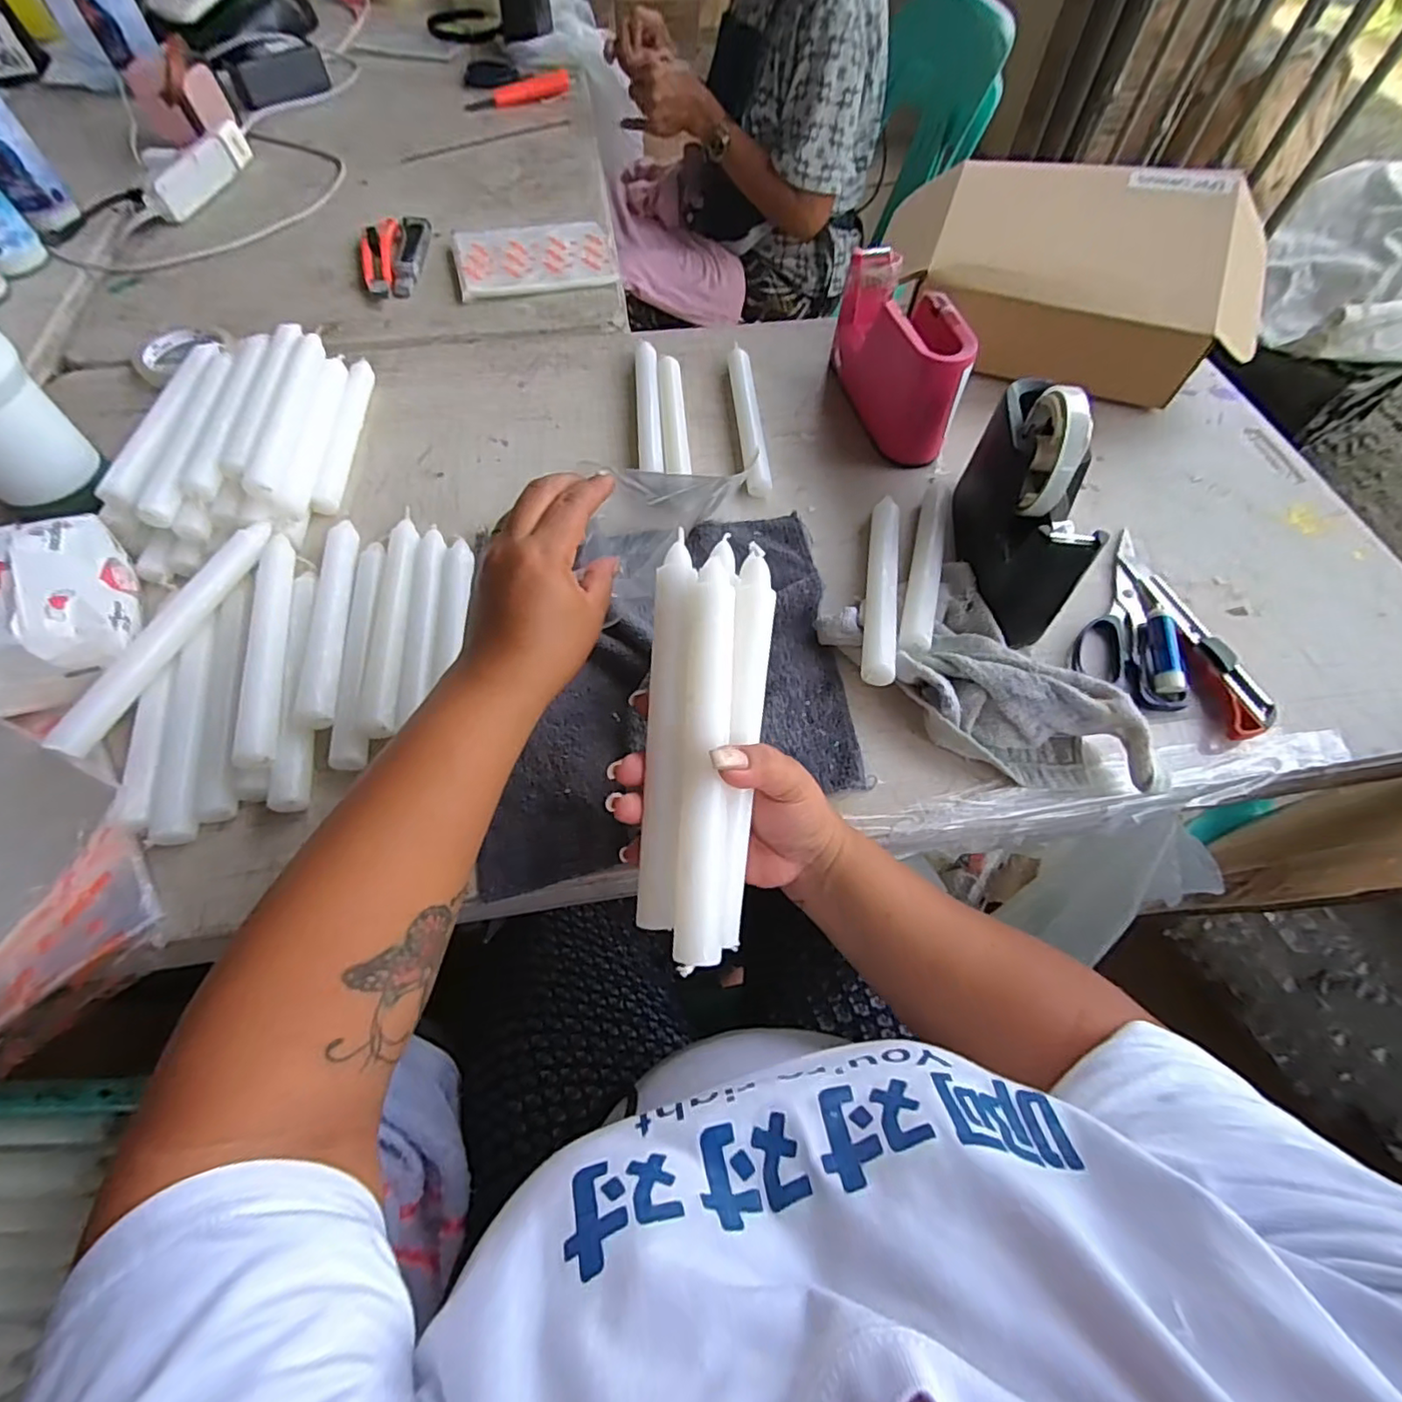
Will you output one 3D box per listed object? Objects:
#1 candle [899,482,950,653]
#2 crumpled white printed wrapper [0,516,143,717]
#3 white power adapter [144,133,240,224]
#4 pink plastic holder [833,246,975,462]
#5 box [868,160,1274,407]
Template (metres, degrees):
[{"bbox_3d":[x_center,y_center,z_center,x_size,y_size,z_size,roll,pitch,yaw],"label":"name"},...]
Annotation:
[{"bbox_3d":[0.181,-0.112,0.481,0.021,0.025,0.199,17,61,7],"label":"candle"},{"bbox_3d":[-0.441,-0.067,0.405,0.092,0.057,0.128,-20,63,-14],"label":"crumpled white printed wrapper"},{"bbox_3d":[-0.644,-0.664,0.761,0.036,0.036,0.146,11,62,5],"label":"white power adapter"},{"bbox_3d":[0.181,-0.320,0.562,0.054,0.103,0.176,-9,61,-8],"label":"pink plastic holder"},{"bbox_3d":[0.359,-0.426,0.602,0.329,0.125,0.191,17,63,9],"label":"box"}]

